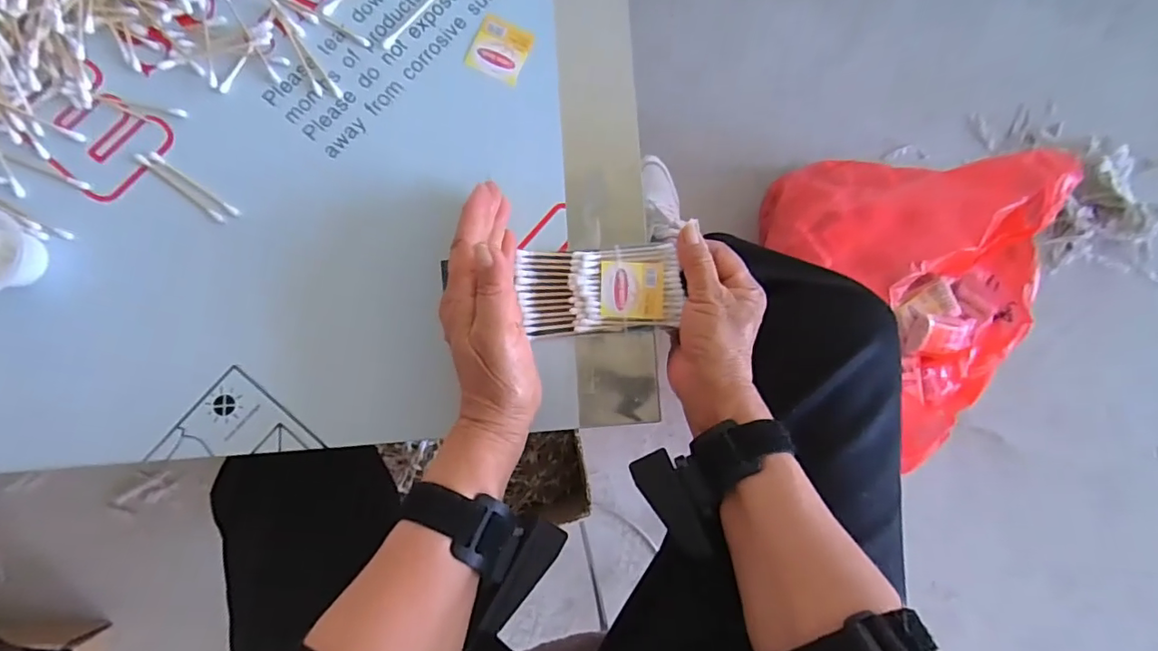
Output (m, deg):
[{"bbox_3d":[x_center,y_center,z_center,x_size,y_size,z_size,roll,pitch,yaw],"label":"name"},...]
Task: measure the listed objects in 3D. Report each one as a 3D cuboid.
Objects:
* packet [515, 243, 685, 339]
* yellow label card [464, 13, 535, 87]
[{"bbox_3d":[0.016,-0.025,0.380,0.106,0.021,0.058,-5,89,-9],"label":"packet"},{"bbox_3d":[-0.059,-0.205,0.402,0.040,0.004,0.044,21,83,-1],"label":"yellow label card"}]

